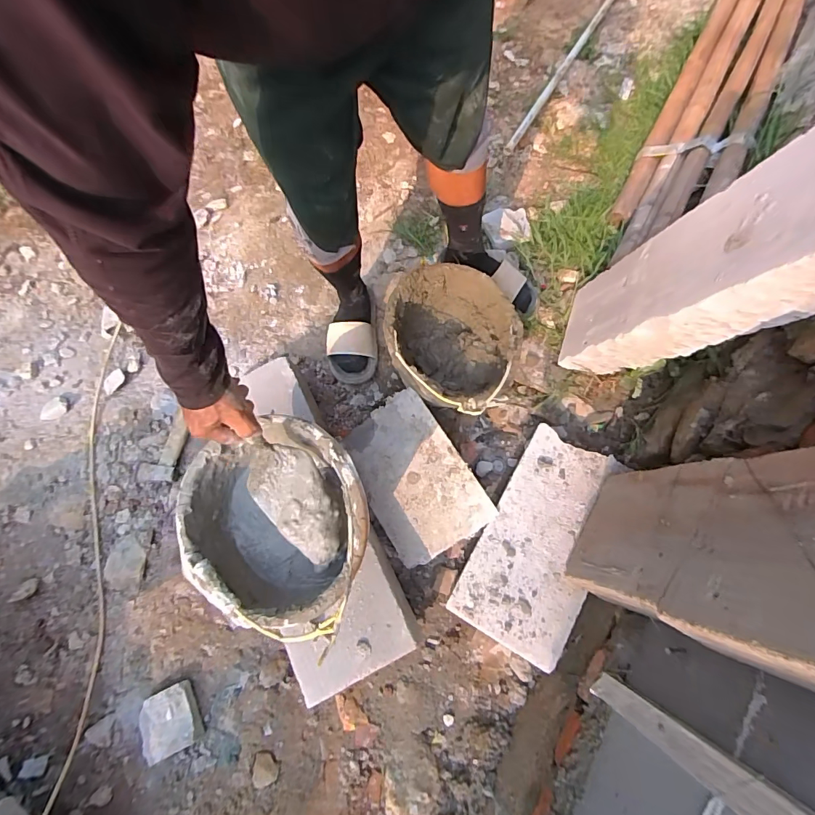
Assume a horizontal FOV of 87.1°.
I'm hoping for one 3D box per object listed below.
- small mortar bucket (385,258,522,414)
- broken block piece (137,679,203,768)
[{"bbox_3d":[0.079,-0.133,0.857,0.246,0.222,0.285,26,76,5],"label":"small mortar bucket"},{"bbox_3d":[-0.434,0.568,0.771,0.111,0.035,0.104,-24,78,-8],"label":"broken block piece"}]

